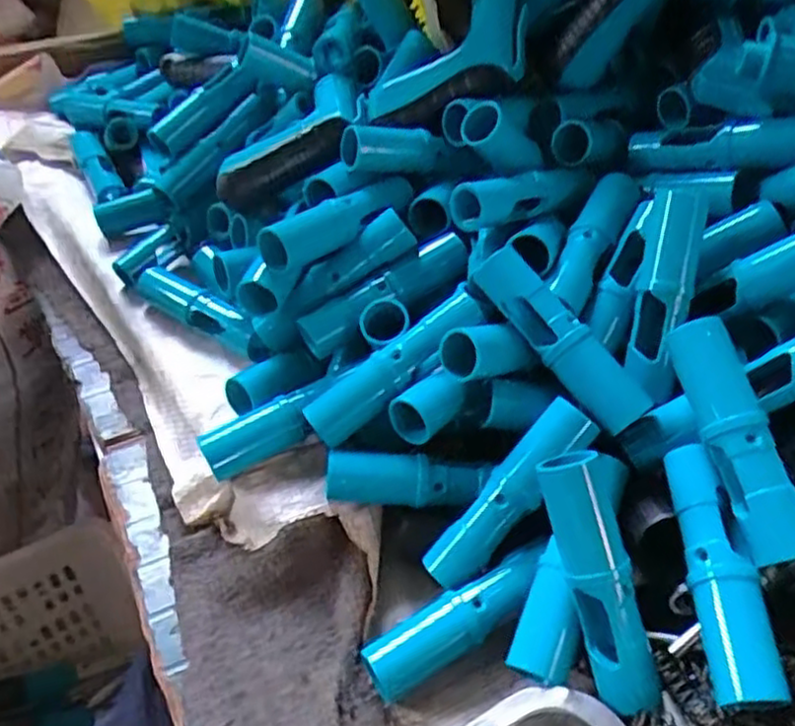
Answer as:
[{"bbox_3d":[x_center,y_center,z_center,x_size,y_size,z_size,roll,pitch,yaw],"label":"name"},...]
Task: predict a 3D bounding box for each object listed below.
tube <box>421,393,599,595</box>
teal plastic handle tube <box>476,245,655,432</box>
[{"bbox_3d":[0.062,0.074,0.401,0.120,0.022,0.025,-52,52,6],"label":"tube"},{"bbox_3d":[0.093,-0.014,0.409,0.120,0.030,0.034,48,53,2],"label":"teal plastic handle tube"}]

